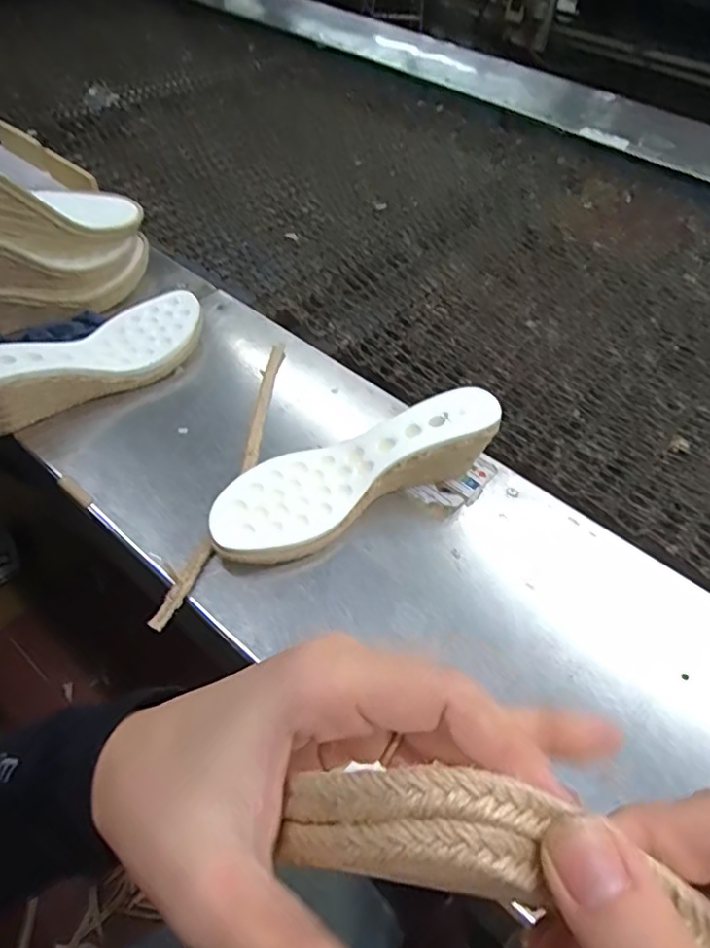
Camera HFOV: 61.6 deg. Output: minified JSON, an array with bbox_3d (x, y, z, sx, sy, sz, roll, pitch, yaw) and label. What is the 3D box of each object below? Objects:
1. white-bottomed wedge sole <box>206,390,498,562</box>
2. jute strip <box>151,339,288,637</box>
[{"bbox_3d":[-0.002,-0.006,0.449,0.223,0.062,0.075,-22,55,-23],"label":"white-bottomed wedge sole"},{"bbox_3d":[-0.094,-0.011,0.479,0.025,0.006,0.297,12,49,4],"label":"jute strip"}]

